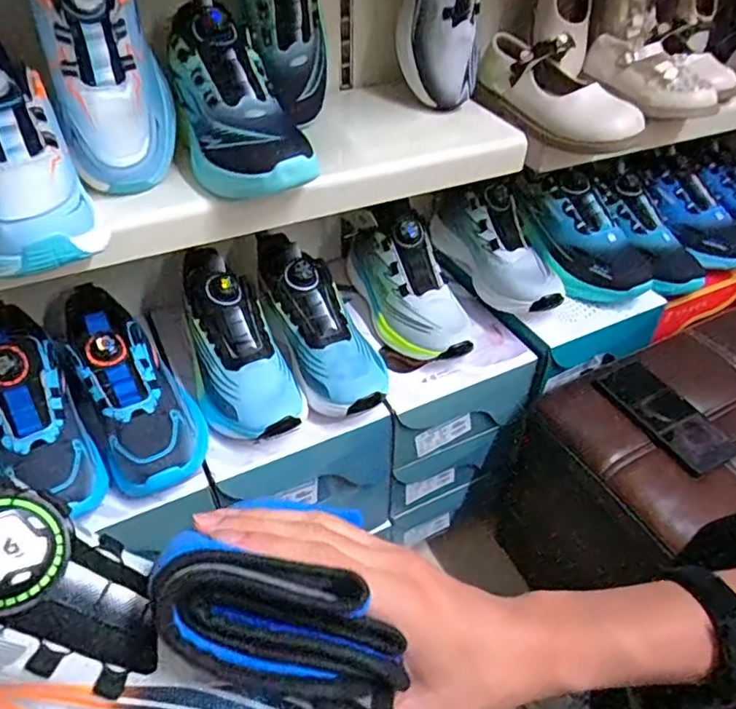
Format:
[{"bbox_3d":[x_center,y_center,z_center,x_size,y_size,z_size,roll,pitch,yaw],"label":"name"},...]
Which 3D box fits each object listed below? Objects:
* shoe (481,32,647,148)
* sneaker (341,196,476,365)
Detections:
[{"bbox_3d":[0.214,-0.297,0.658,0.192,0.084,0.065,37,52,9],"label":"shoe"},{"bbox_3d":[0.044,-0.117,0.743,0.094,0.131,0.263,-12,44,-12],"label":"sneaker"}]

